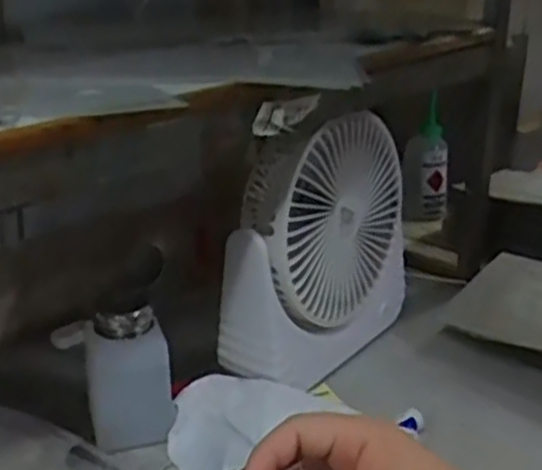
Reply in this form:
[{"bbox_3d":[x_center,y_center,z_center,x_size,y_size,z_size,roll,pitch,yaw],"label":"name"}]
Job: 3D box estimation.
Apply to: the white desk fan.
[{"bbox_3d":[0.042,0.001,0.600,0.077,0.179,0.185,20,29,29],"label":"white desk fan"}]

